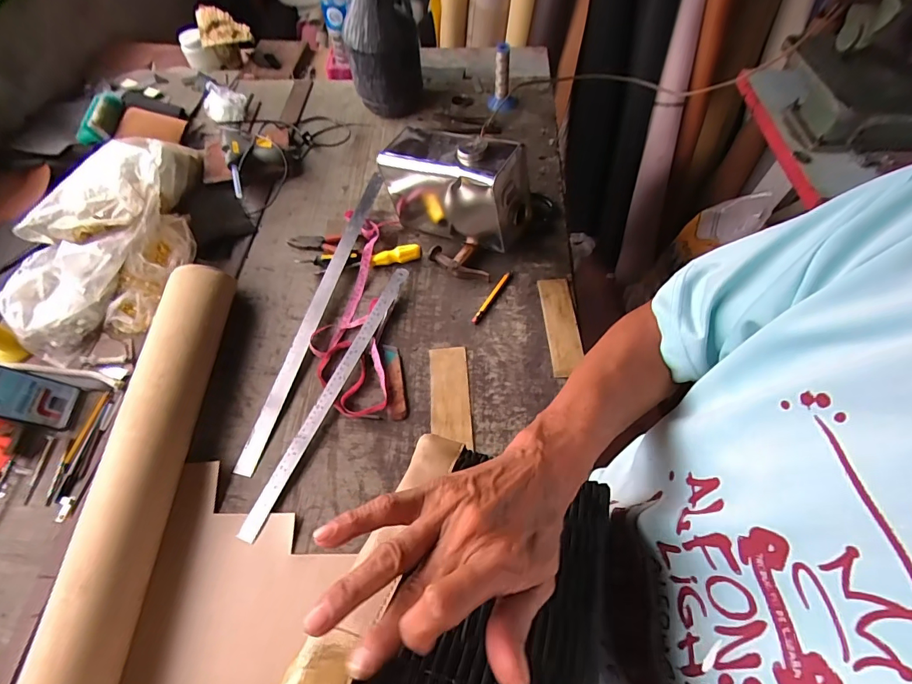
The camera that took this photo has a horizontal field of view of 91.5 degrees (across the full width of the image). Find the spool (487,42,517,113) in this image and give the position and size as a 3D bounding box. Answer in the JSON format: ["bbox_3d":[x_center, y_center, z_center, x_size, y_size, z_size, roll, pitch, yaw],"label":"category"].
[{"bbox_3d":[0.109,-0.599,1.007,0.069,0.131,0.052,1,58,3],"label":"spool"}]

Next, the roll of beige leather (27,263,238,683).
[{"bbox_3d":[-0.418,0.260,0.556,0.069,0.098,0.842,-2,58,1],"label":"roll of beige leather"}]

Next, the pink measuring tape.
[{"bbox_3d":[-0.176,-0.075,0.785,0.127,0.031,0.425,-2,58,1],"label":"pink measuring tape"}]

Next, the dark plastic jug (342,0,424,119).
[{"bbox_3d":[-0.158,-0.638,0.965,0.158,0.281,0.130,-7,58,-3],"label":"dark plastic jug"}]

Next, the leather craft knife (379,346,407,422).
[{"bbox_3d":[-0.100,0.061,0.711,0.031,0.008,0.132,-11,58,-5],"label":"leather craft knife"}]

